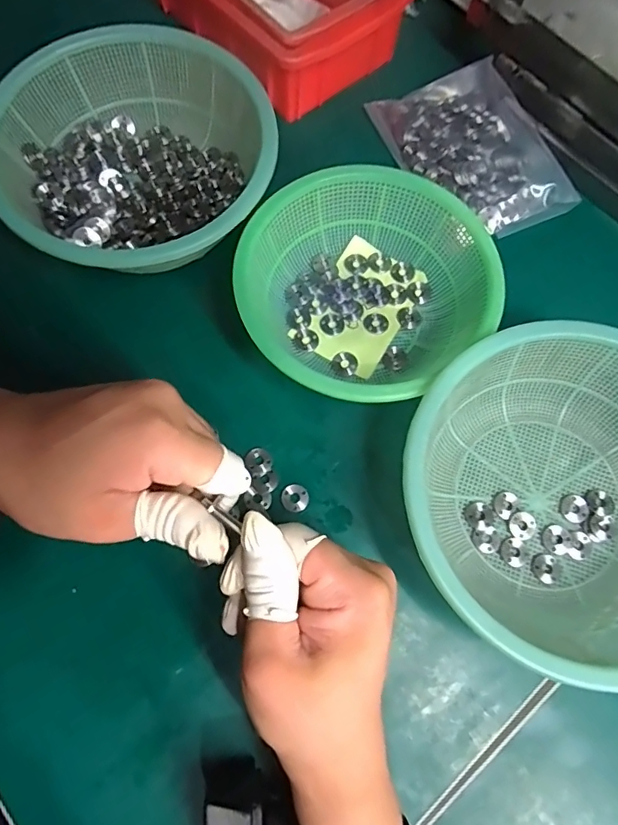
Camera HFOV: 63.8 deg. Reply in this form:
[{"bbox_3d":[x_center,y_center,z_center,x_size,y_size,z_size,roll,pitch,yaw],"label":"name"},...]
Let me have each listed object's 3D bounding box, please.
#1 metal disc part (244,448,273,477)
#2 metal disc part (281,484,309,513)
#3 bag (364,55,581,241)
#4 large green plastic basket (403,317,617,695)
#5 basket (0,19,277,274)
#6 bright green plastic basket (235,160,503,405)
[{"bbox_3d":[-0.032,0.032,0.317,0.016,0.004,0.018,-13,74,-6],"label":"metal disc part"},{"bbox_3d":[-0.009,0.054,0.312,0.017,0.004,0.017,1,73,-2],"label":"metal disc part"},{"bbox_3d":[0.131,-0.208,0.395,0.113,0.021,0.148,-20,75,-8],"label":"bag"},{"bbox_3d":[0.144,0.046,0.287,0.176,0.065,0.182,1,73,-2],"label":"large green plastic basket"},{"bbox_3d":[-0.116,-0.175,0.347,0.178,0.056,0.180,1,73,-2],"label":"basket"},{"bbox_3d":[0.036,-0.083,0.330,0.158,0.049,0.150,1,73,-2],"label":"bright green plastic basket"}]

